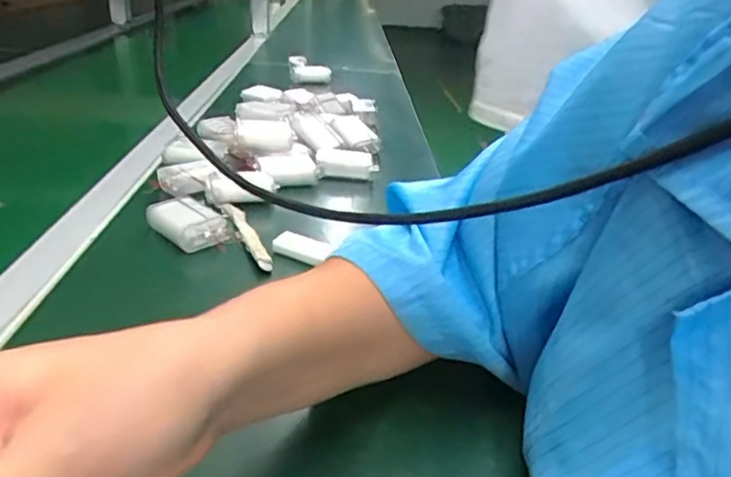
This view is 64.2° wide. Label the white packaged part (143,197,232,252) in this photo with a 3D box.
[{"bbox_3d":[-0.144,-0.015,0.472,0.046,0.023,0.058,-17,33,-35],"label":"white packaged part"}]

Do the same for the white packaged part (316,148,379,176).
[{"bbox_3d":[-0.021,-0.083,0.633,0.064,0.012,0.052,2,26,-3],"label":"white packaged part"}]

